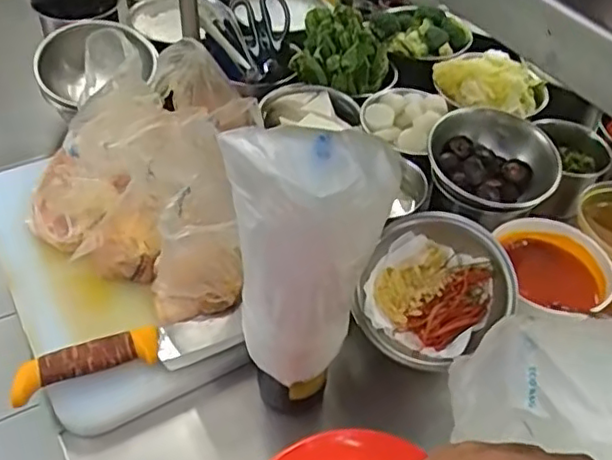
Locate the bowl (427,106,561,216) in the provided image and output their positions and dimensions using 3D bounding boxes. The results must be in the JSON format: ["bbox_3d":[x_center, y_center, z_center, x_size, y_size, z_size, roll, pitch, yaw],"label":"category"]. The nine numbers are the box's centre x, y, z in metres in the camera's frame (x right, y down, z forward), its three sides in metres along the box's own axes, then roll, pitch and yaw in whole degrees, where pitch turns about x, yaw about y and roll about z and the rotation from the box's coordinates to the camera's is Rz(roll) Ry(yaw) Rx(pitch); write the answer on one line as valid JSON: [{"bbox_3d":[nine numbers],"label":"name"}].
[{"bbox_3d":[0.227,-0.080,0.756,0.147,0.064,0.126,9,88,18],"label":"bowl"}]

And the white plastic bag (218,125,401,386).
[{"bbox_3d":[0.004,0.028,0.491,0.115,0.232,0.056,-8,47,-12],"label":"white plastic bag"}]

